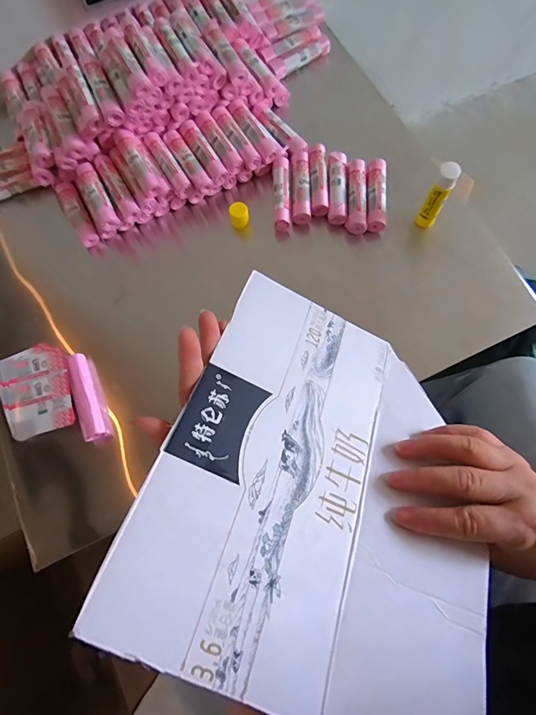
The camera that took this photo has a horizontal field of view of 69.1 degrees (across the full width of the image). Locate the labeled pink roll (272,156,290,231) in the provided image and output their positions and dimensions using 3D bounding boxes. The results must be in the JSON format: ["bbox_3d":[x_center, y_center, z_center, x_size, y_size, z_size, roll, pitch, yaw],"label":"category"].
[{"bbox_3d":[0.022,-0.271,0.645,0.027,0.033,0.130,0,72,3],"label":"labeled pink roll"}]

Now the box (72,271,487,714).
[{"bbox_3d":[0.048,0.080,0.278,0.226,0.015,0.269,26,56,-6],"label":"box"}]

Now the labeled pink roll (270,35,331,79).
[{"bbox_3d":[0.060,-0.567,0.737,0.122,0.025,0.027,-33,73,-8],"label":"labeled pink roll"}]

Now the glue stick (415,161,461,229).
[{"bbox_3d":[0.251,-0.238,0.578,0.027,0.108,0.023,28,75,11],"label":"glue stick"}]

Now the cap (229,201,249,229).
[{"bbox_3d":[-0.046,-0.231,0.632,0.029,0.026,0.031,-1,72,2],"label":"cap"}]

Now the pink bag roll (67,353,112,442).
[{"bbox_3d":[-0.252,0.053,0.547,0.029,0.031,0.122,-19,72,-4],"label":"pink bag roll"}]

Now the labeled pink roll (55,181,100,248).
[{"bbox_3d":[-0.313,-0.238,0.638,0.032,0.026,0.123,-31,73,-8],"label":"labeled pink roll"}]

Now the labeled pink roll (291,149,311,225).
[{"bbox_3d":[0.054,-0.284,0.645,0.030,0.025,0.129,0,72,3],"label":"labeled pink roll"}]

